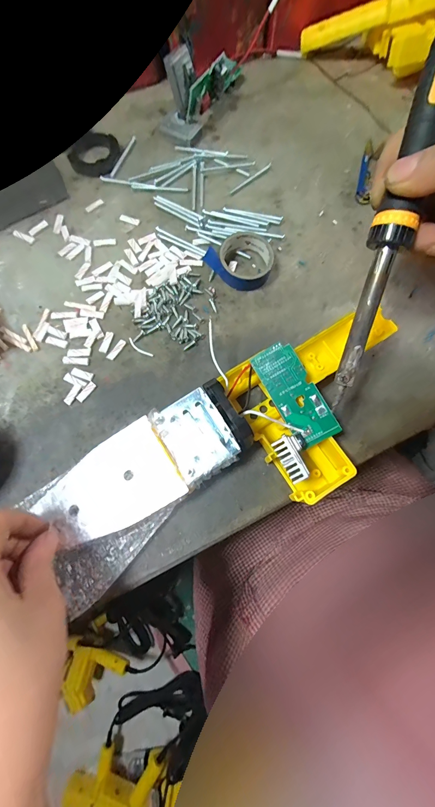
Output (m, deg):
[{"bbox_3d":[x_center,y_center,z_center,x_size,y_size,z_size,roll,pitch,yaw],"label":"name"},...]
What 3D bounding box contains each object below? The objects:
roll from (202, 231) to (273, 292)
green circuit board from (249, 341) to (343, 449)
[{"bbox_3d":[0.020,-0.136,0.296,0.063,0.022,0.055,9,73,3],"label":"roll"},{"bbox_3d":[0.059,-0.007,0.235,0.033,0.004,0.080,-31,83,12],"label":"green circuit board"}]

